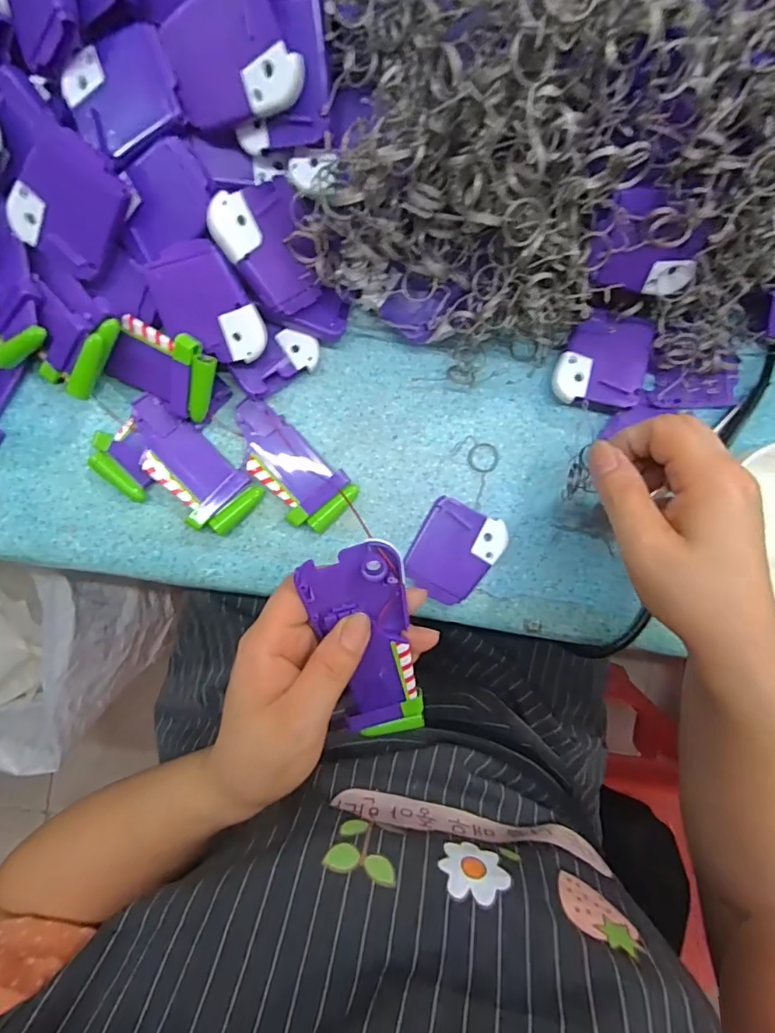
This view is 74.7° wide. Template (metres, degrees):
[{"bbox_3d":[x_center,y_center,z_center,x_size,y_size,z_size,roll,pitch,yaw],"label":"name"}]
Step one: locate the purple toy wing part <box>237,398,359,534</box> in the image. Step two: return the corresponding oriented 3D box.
[{"bbox_3d":[-0.061,-0.031,0.312,0.040,0.012,0.085,-45,93,-1],"label":"purple toy wing part"}]

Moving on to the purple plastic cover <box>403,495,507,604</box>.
[{"bbox_3d":[0.043,0.024,0.323,0.053,0.007,0.060,26,90,-3],"label":"purple plastic cover"}]

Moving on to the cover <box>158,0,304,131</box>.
[{"bbox_3d":[-0.074,-0.213,0.236,0.061,0.008,0.049,-8,122,26],"label":"cover"}]

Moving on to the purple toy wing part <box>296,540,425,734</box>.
[{"bbox_3d":[-0.011,0.069,0.271,0.049,0.009,0.118,-10,113,-3],"label":"purple toy wing part"}]

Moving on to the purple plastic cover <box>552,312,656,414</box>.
[{"bbox_3d":[0.131,-0.094,0.317,0.053,0.021,0.056,11,91,-3],"label":"purple plastic cover"}]

